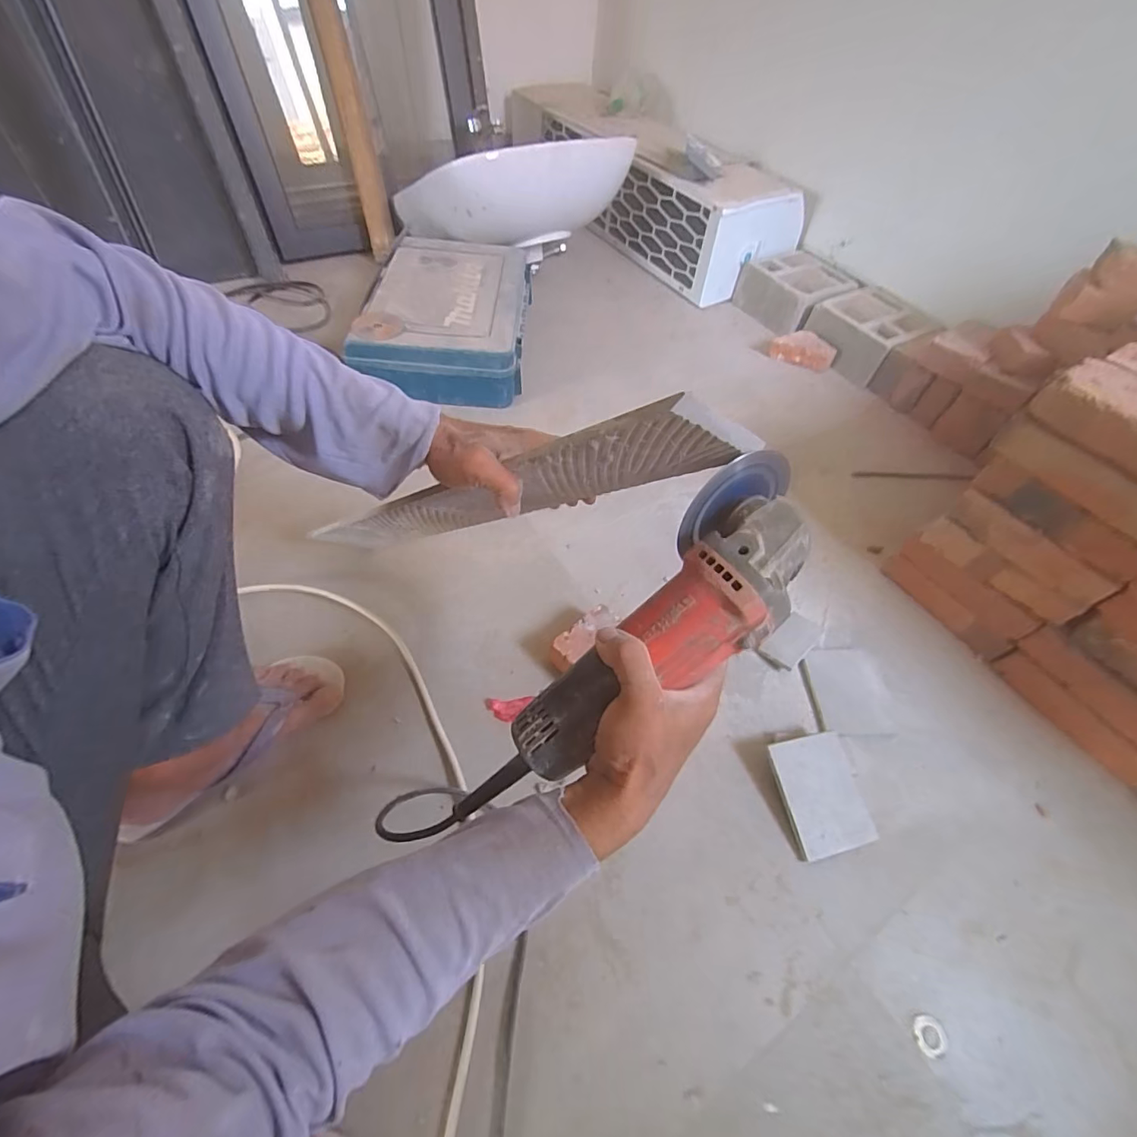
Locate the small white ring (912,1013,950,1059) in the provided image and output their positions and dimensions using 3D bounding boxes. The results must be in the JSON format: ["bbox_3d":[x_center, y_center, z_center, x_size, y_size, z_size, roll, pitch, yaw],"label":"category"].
[{"bbox_3d":[0.341,0.439,0.467,0.031,0.004,0.029,4,55,-6],"label":"small white ring"}]

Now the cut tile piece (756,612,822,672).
[{"bbox_3d":[0.318,0.101,0.704,0.099,0.010,0.049,-36,68,-28],"label":"cut tile piece"}]

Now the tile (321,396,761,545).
[{"bbox_3d":[-0.102,-0.062,0.483,0.109,0.554,0.008,12,77,-45],"label":"tile"}]

